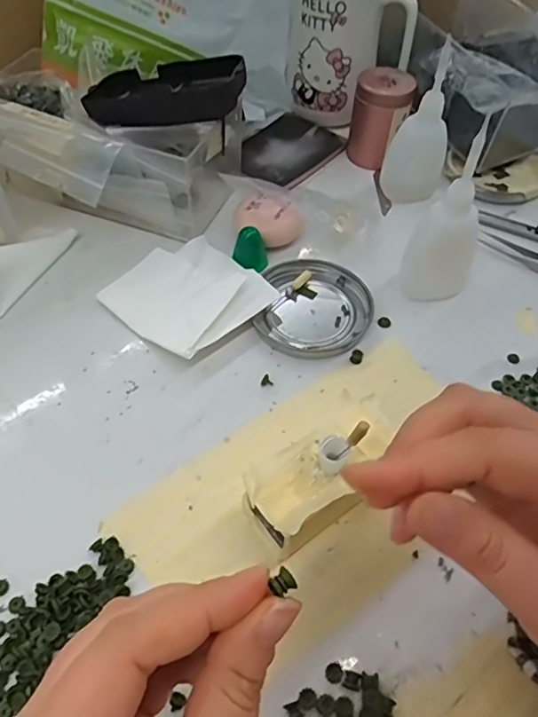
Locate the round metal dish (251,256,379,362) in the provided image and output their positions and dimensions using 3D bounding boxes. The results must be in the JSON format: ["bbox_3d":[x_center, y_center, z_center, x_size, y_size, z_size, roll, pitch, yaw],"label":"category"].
[{"bbox_3d":[0.031,-0.033,0.361,0.072,0.011,0.078,1,54,-2],"label":"round metal dish"}]

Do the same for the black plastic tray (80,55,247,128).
[{"bbox_3d":[-0.067,-0.182,0.377,0.111,0.027,0.052,-1,44,13],"label":"black plastic tray"}]

